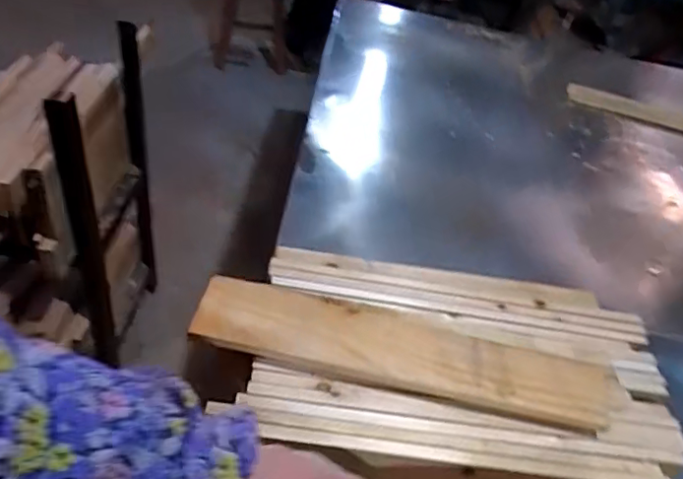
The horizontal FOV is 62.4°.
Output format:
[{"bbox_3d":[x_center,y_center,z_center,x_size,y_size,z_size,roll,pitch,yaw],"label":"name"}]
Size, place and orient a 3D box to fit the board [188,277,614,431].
[{"bbox_3d":[0.075,0.124,0.630,0.462,0.027,0.093,13,46,-2],"label":"board"}]

